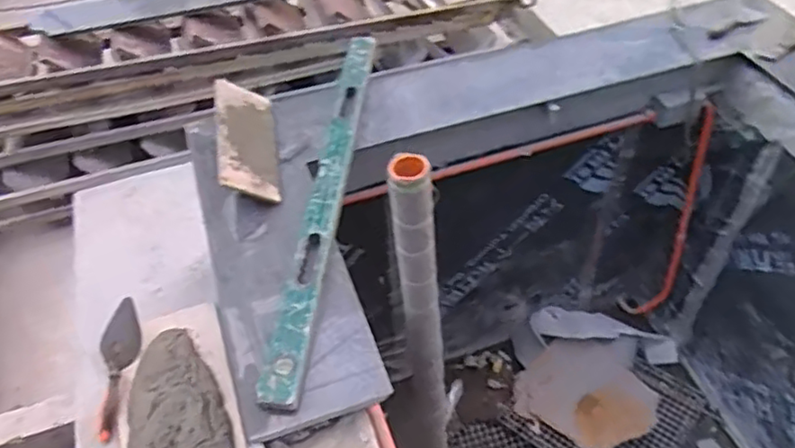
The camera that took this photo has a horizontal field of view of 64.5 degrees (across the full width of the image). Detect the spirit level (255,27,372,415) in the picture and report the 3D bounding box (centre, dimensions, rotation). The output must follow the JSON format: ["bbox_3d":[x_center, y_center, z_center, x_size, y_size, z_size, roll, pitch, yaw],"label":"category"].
[{"bbox_3d":[-0.131,-0.105,1.279,0.064,0.032,0.995,-2,45,9],"label":"spirit level"}]

